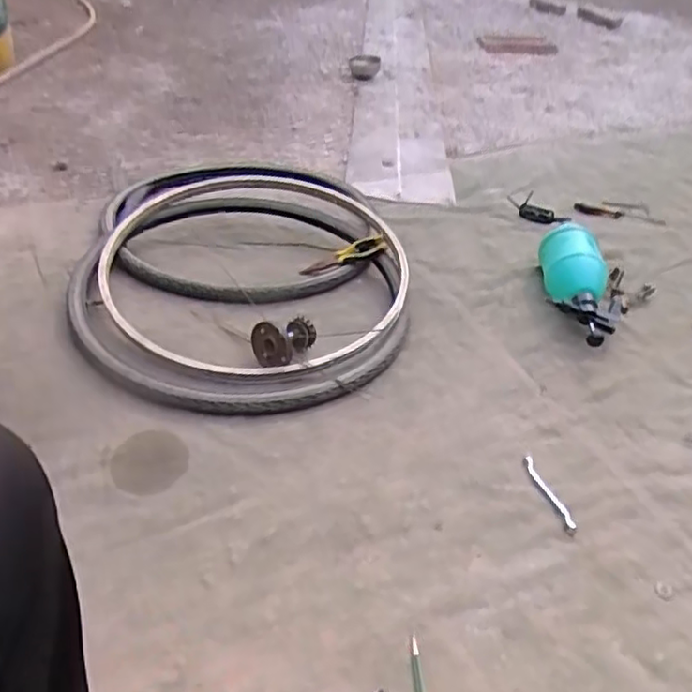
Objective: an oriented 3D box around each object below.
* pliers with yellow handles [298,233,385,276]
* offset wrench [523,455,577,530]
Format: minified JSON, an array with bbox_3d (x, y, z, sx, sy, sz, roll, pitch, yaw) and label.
[{"bbox_3d":[-0.006,-0.188,1.385,0.187,0.030,0.040,-21,44,-3],"label":"pliers with yellow handles"},{"bbox_3d":[0.303,0.217,0.985,0.019,0.008,0.128,-13,43,-18],"label":"offset wrench"}]

